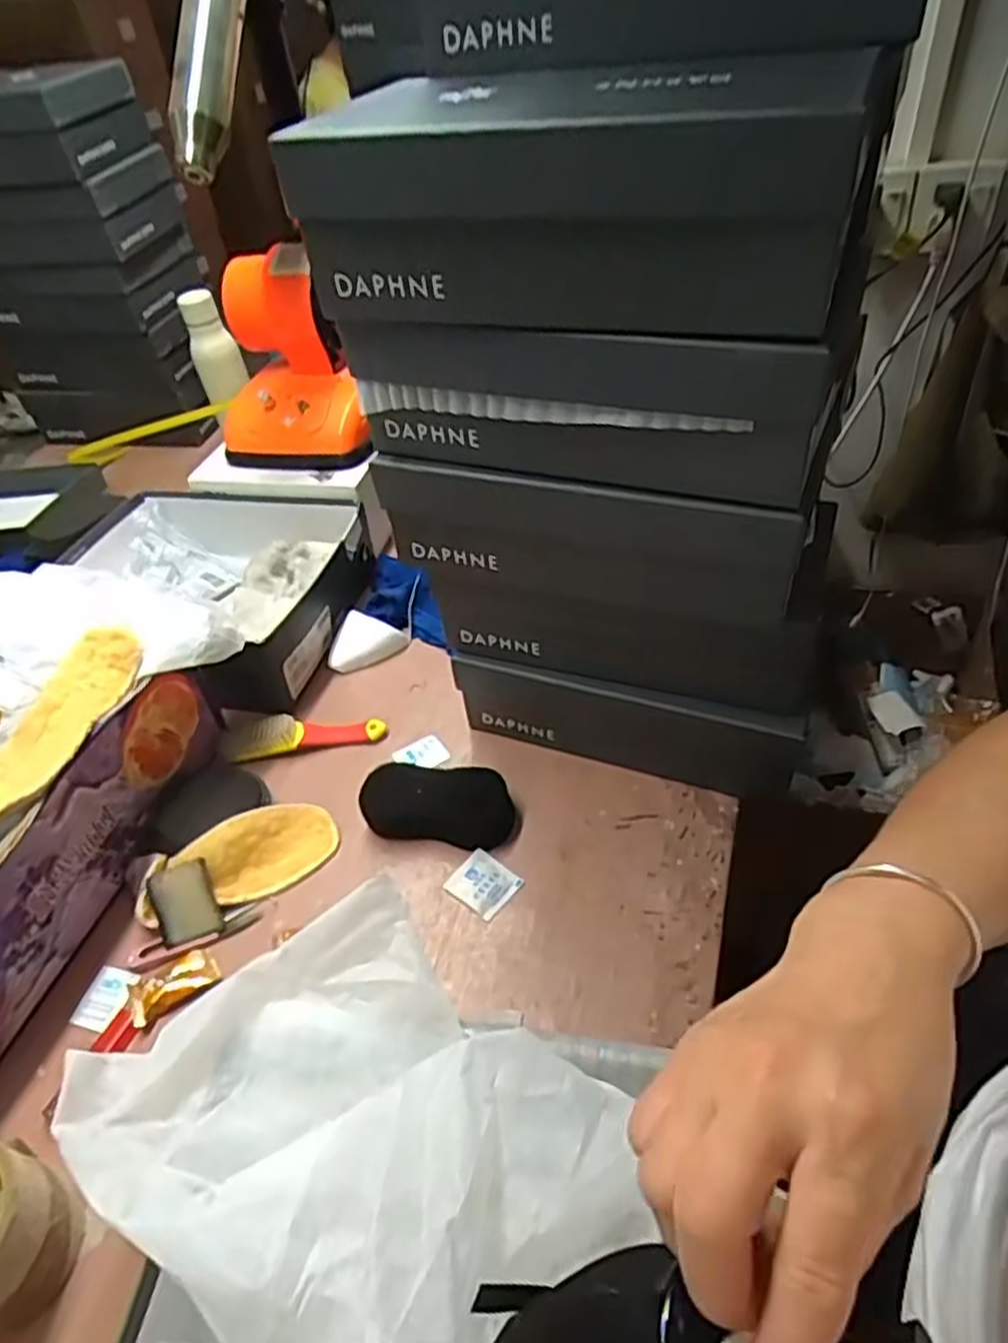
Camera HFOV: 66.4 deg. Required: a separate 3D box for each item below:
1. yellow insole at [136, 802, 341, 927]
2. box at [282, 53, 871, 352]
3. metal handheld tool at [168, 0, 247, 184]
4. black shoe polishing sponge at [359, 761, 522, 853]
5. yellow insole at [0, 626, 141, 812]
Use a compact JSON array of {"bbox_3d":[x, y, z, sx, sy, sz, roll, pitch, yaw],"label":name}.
[{"bbox_3d":[-0.223,0.157,0.650,0.162,0.013,0.069,-13,77,-23],"label":"yellow insole"},{"bbox_3d":[0.037,-0.279,0.452,0.283,0.102,0.161,12,47,18],"label":"box"},{"bbox_3d":[-0.261,-0.564,0.685,0.052,0.247,0.039,10,5,17],"label":"metal handheld tool"},{"bbox_3d":[-0.055,0.115,0.665,0.132,0.034,0.063,0,44,7],"label":"black shoe polishing sponge"},{"bbox_3d":[-0.347,0.043,0.584,0.068,0.027,0.195,7,46,14],"label":"yellow insole"}]

